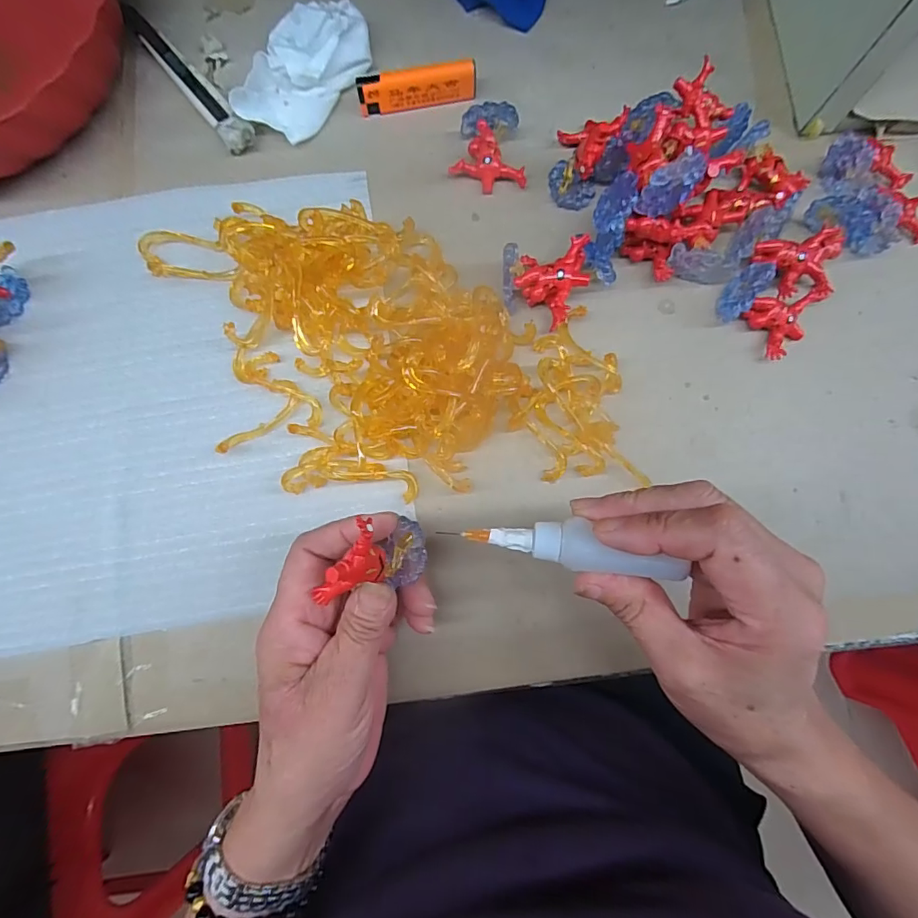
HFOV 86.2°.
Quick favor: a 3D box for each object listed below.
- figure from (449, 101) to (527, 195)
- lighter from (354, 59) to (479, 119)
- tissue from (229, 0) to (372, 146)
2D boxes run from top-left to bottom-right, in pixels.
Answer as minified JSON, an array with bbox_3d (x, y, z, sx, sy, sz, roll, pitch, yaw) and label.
[{"bbox_3d":[0.021,-0.204,0.323,0.048,0.025,0.048,5,80,1],"label":"figure"},{"bbox_3d":[-0.028,-0.254,0.337,0.079,0.023,0.010,-9,80,-1],"label":"lighter"},{"bbox_3d":[-0.105,-0.268,0.336,0.066,0.026,0.107,23,81,4],"label":"tissue"}]

